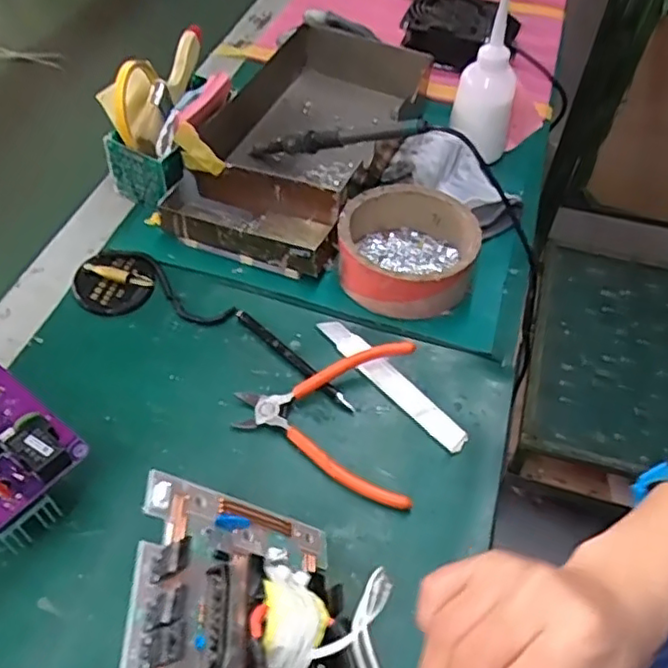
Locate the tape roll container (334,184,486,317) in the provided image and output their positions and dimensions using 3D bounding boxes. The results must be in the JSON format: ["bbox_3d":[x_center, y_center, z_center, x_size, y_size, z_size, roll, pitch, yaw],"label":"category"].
[{"bbox_3d":[0.065,-0.077,0.572,0.116,0.052,0.117,1,52,-1],"label":"tape roll container"}]

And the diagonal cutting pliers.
[{"bbox_3d":[-0.007,0.064,0.481,0.132,0.026,0.128,3,52,0],"label":"diagonal cutting pliers"}]

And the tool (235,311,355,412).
[{"bbox_3d":[-0.034,0.020,0.524,0.133,0.009,0.013,35,58,23],"label":"tool"}]

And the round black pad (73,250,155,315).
[{"bbox_3d":[-0.194,-0.047,0.563,0.062,0.018,0.066,1,52,-1],"label":"round black pad"}]

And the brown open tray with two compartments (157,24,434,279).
[{"bbox_3d":[-0.040,-0.211,0.667,0.190,0.065,0.329,17,53,12],"label":"brown open tray with two compartments"}]

